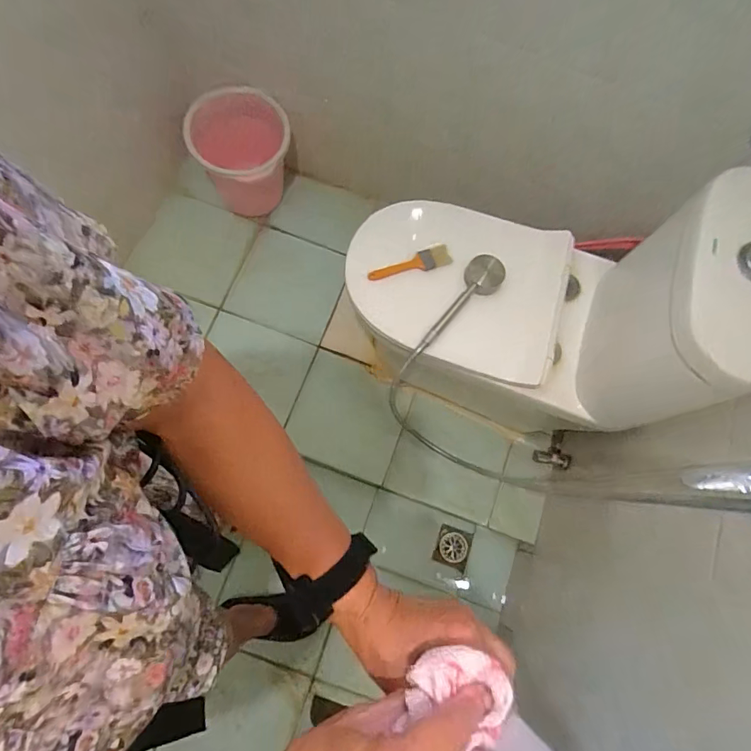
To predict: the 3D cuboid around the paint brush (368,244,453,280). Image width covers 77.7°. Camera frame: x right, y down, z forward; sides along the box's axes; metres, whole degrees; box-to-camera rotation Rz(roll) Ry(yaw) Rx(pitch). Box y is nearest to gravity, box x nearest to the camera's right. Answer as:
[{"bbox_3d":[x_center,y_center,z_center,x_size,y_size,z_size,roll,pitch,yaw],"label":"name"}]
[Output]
[{"bbox_3d":[0.070,-0.224,0.957,0.173,0.018,0.045,-20,76,-7],"label":"paint brush"}]

